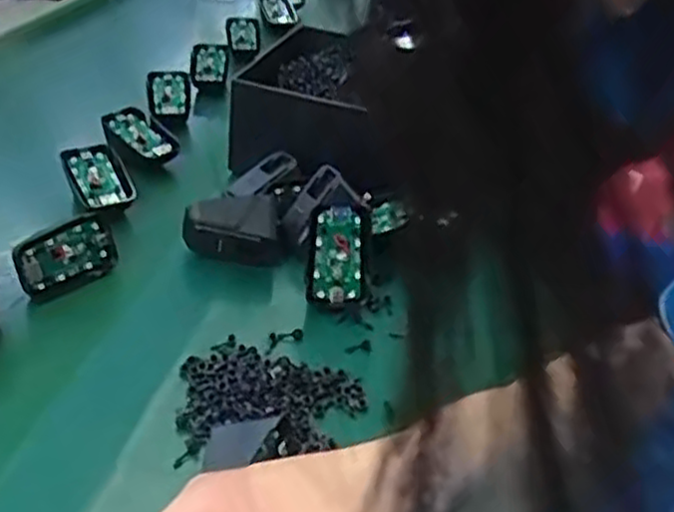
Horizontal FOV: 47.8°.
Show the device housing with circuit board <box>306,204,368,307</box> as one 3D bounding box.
[{"bbox_3d":[0.000,-0.001,0.520,0.041,0.067,0.008,3,3,-9],"label":"device housing with circuit board"}]

